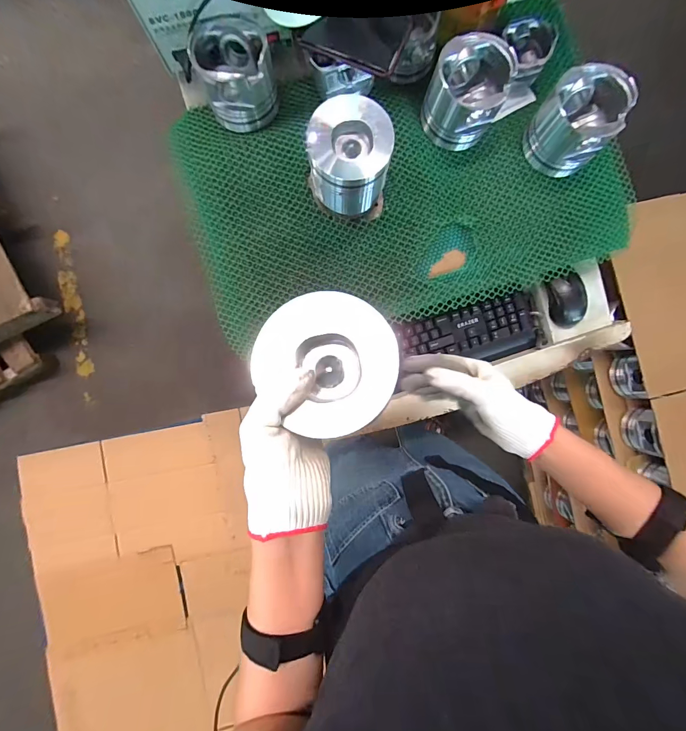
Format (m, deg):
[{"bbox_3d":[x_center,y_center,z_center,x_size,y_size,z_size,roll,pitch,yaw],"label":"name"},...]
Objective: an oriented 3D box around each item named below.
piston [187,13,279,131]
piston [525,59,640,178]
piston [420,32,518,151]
[{"bbox_3d":[-0.160,-0.446,0.555,0.105,0.109,0.105,-1,81,4],"label":"piston"},{"bbox_3d":[0.346,-0.362,0.538,0.111,0.114,0.091,33,84,8],"label":"piston"},{"bbox_3d":[0.186,-0.405,0.542,0.105,0.112,0.093,27,84,7],"label":"piston"}]

